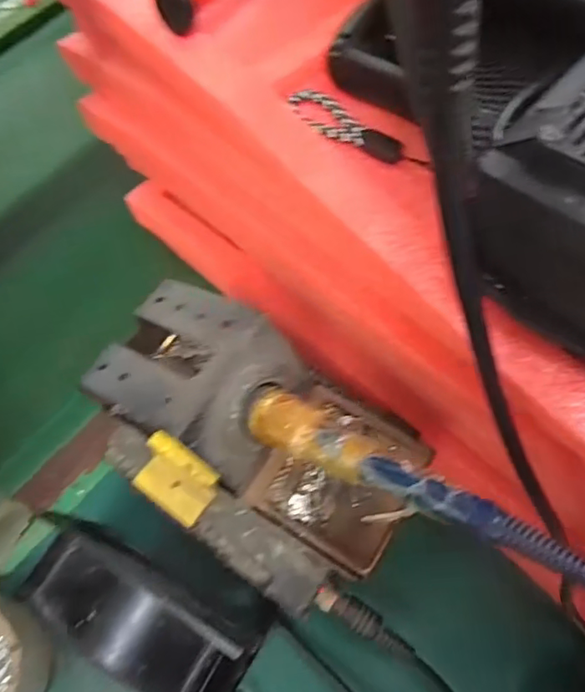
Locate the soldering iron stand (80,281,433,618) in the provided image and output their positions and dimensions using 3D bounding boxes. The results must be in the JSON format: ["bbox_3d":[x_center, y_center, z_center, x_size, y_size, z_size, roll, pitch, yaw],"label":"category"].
[{"bbox_3d":[-0.020,0.046,0.264,0.163,0.079,0.102,29,70,11],"label":"soldering iron stand"}]

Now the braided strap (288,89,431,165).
[{"bbox_3d":[0.026,-0.090,0.237,0.064,0.004,0.015,39,73,14],"label":"braided strap"}]

